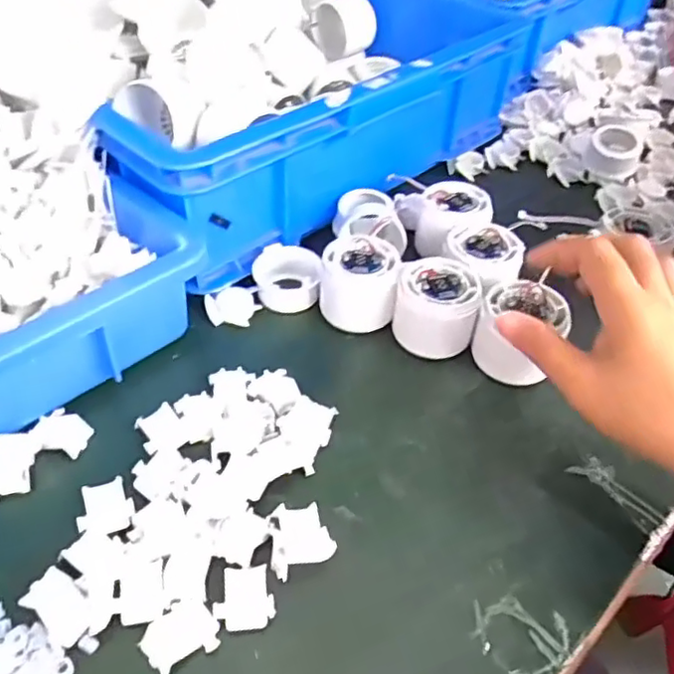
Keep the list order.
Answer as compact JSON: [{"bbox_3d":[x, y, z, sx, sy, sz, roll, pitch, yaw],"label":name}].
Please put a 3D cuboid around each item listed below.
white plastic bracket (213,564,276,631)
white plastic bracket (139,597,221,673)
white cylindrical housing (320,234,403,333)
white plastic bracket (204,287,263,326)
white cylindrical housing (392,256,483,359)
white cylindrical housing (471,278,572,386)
[{"bbox_3d":[-0.047,0.131,0.321,0.029,0.004,0.030,-6,47,-5],"label":"white plastic bracket"},{"bbox_3d":[-0.076,0.146,0.310,0.035,0.004,0.029,-29,53,-24],"label":"white plastic bracket"},{"bbox_3d":[0.016,-0.041,0.467,0.057,0.044,0.055,0,47,0],"label":"white cylindrical housing"},{"bbox_3d":[-0.079,-0.023,0.480,0.040,0.014,0.027,-4,47,-3],"label":"white plastic bracket"},{"bbox_3d":[0.072,-0.021,0.454,0.060,0.046,0.058,0,47,0],"label":"white cylindrical housing"},{"bbox_3d":[0.126,-0.004,0.438,0.055,0.049,0.053,0,47,0],"label":"white cylindrical housing"}]

